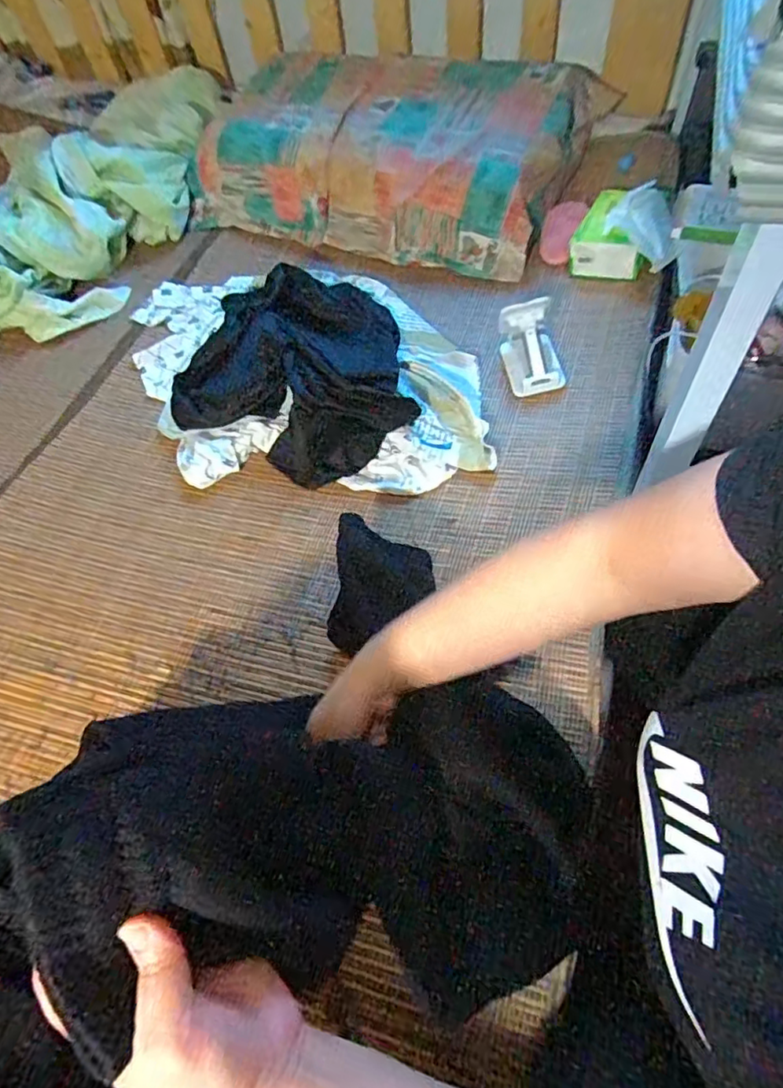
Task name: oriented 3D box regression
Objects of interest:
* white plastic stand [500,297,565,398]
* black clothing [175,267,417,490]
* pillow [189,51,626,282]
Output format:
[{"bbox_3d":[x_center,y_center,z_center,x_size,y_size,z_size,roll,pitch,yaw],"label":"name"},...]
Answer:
[{"bbox_3d":[0.182,-0.253,0.720,0.071,0.070,0.096,-9,57,1],"label":"white plastic stand"},{"bbox_3d":[-0.091,-0.257,0.763,0.292,0.068,0.327,22,63,19],"label":"black clothing"},{"bbox_3d":[-0.010,-0.690,0.980,0.660,0.141,0.425,15,63,12],"label":"pillow"}]

